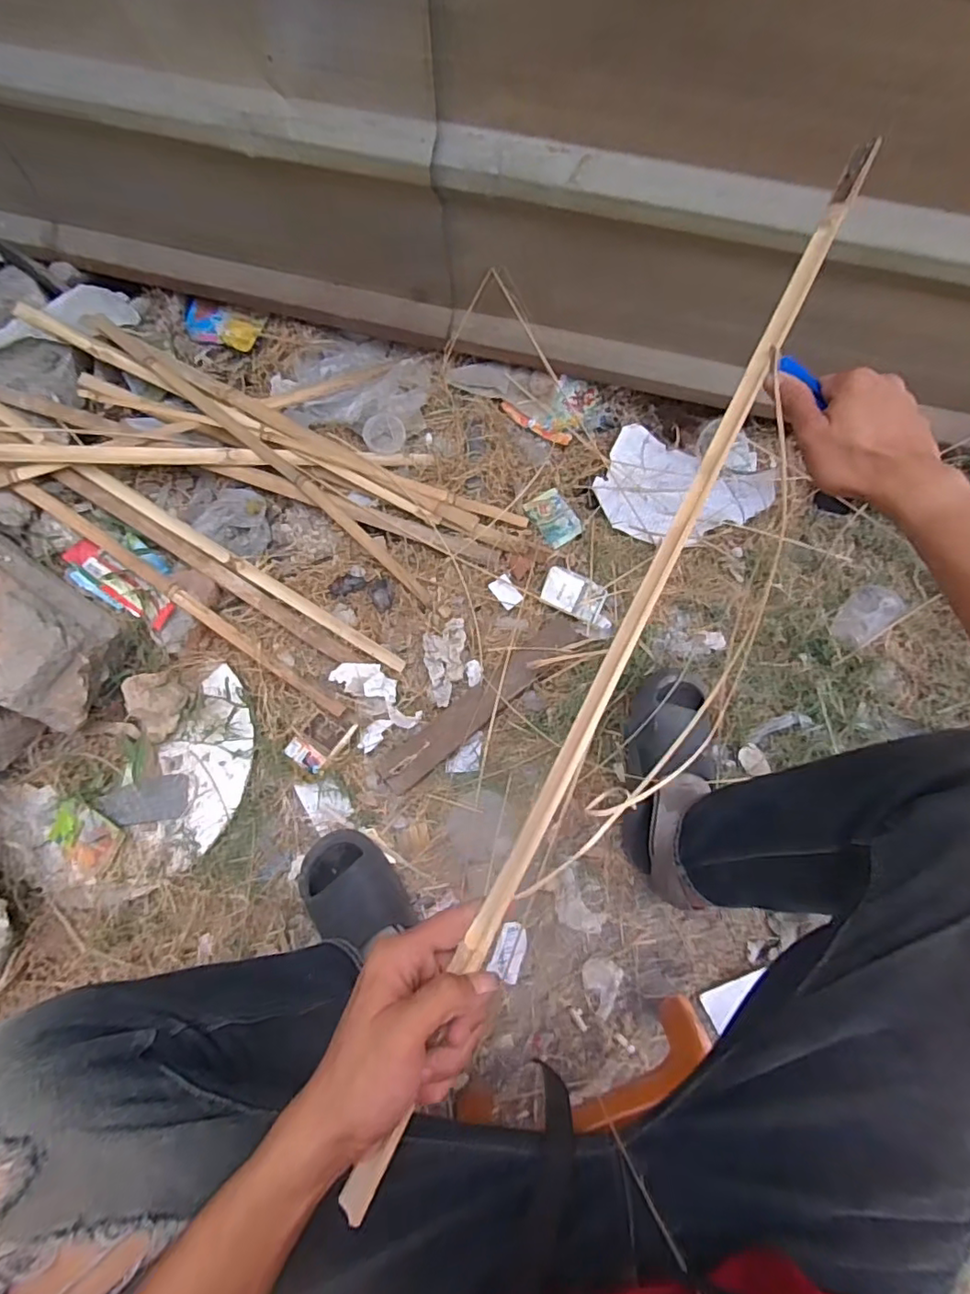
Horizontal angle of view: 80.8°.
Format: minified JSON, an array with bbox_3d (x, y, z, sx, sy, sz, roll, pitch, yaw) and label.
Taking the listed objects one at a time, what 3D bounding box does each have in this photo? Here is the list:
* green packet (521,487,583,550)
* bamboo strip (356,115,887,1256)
[{"bbox_3d":[0.117,-0.216,0.962,0.064,0.011,0.101,-28,74,-9],"label":"green packet"},{"bbox_3d":[0.136,-0.069,0.421,0.018,0.018,0.884,27,76,8],"label":"bamboo strip"}]

